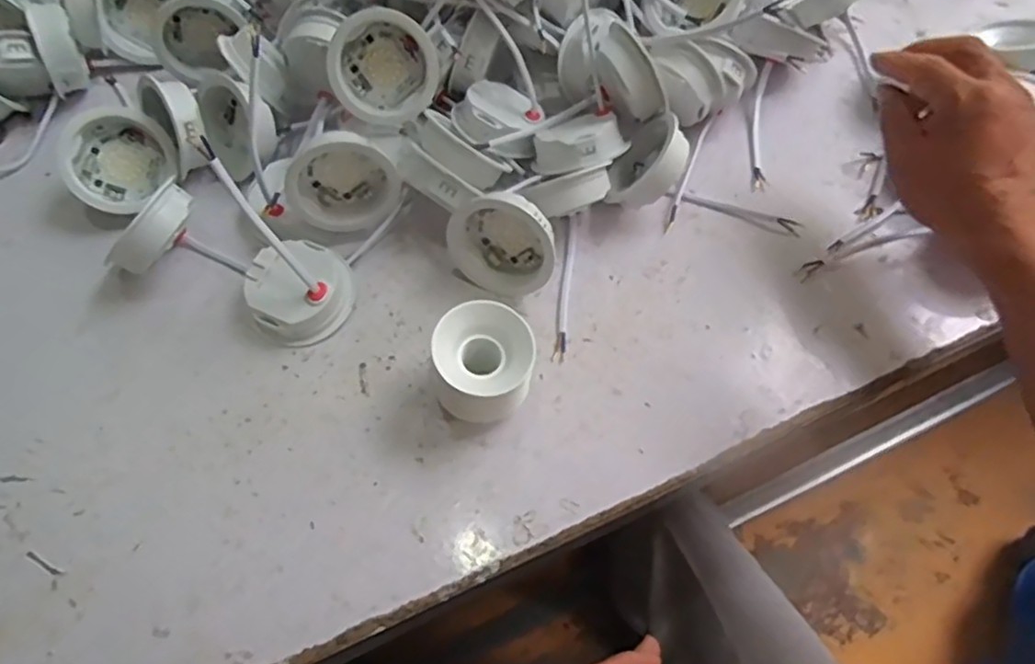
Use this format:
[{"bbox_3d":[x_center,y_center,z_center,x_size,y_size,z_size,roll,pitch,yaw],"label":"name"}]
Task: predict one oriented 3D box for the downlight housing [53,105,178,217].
[{"bbox_3d":[-0.287,-0.124,0.480,0.069,0.031,0.065,-46,110,-20],"label":"downlight housing"}]

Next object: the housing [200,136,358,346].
[{"bbox_3d":[-0.144,-0.052,0.415,0.064,0.103,0.075,-15,62,-9],"label":"housing"}]

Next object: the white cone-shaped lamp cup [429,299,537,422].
[{"bbox_3d":[-0.019,0.023,0.396,0.055,0.062,0.056,0,62,0],"label":"white cone-shaped lamp cup"}]

